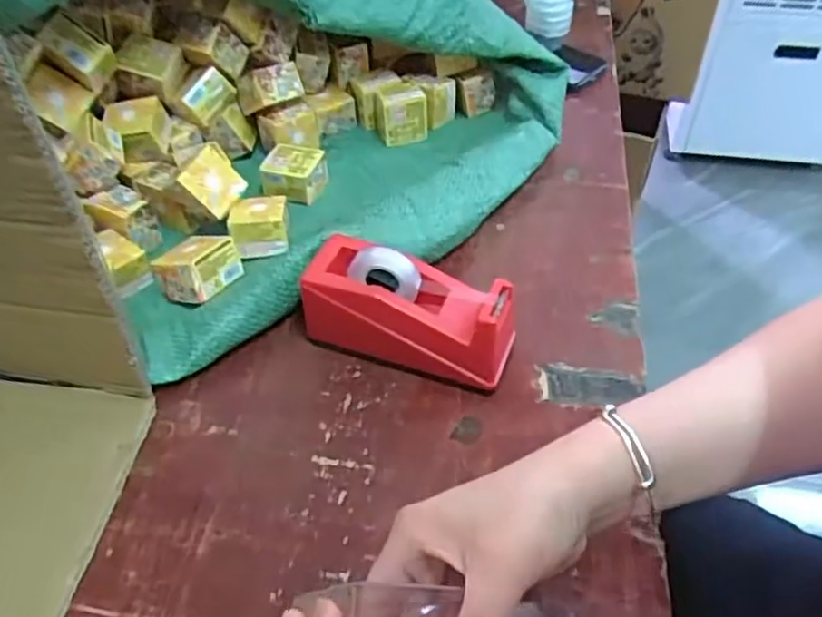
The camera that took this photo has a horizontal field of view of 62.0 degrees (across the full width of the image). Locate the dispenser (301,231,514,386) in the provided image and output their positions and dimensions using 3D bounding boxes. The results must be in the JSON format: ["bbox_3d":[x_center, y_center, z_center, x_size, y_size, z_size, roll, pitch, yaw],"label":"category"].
[{"bbox_3d":[0.000,-0.001,0.498,0.152,0.080,0.063,16,48,14],"label":"dispenser"}]

